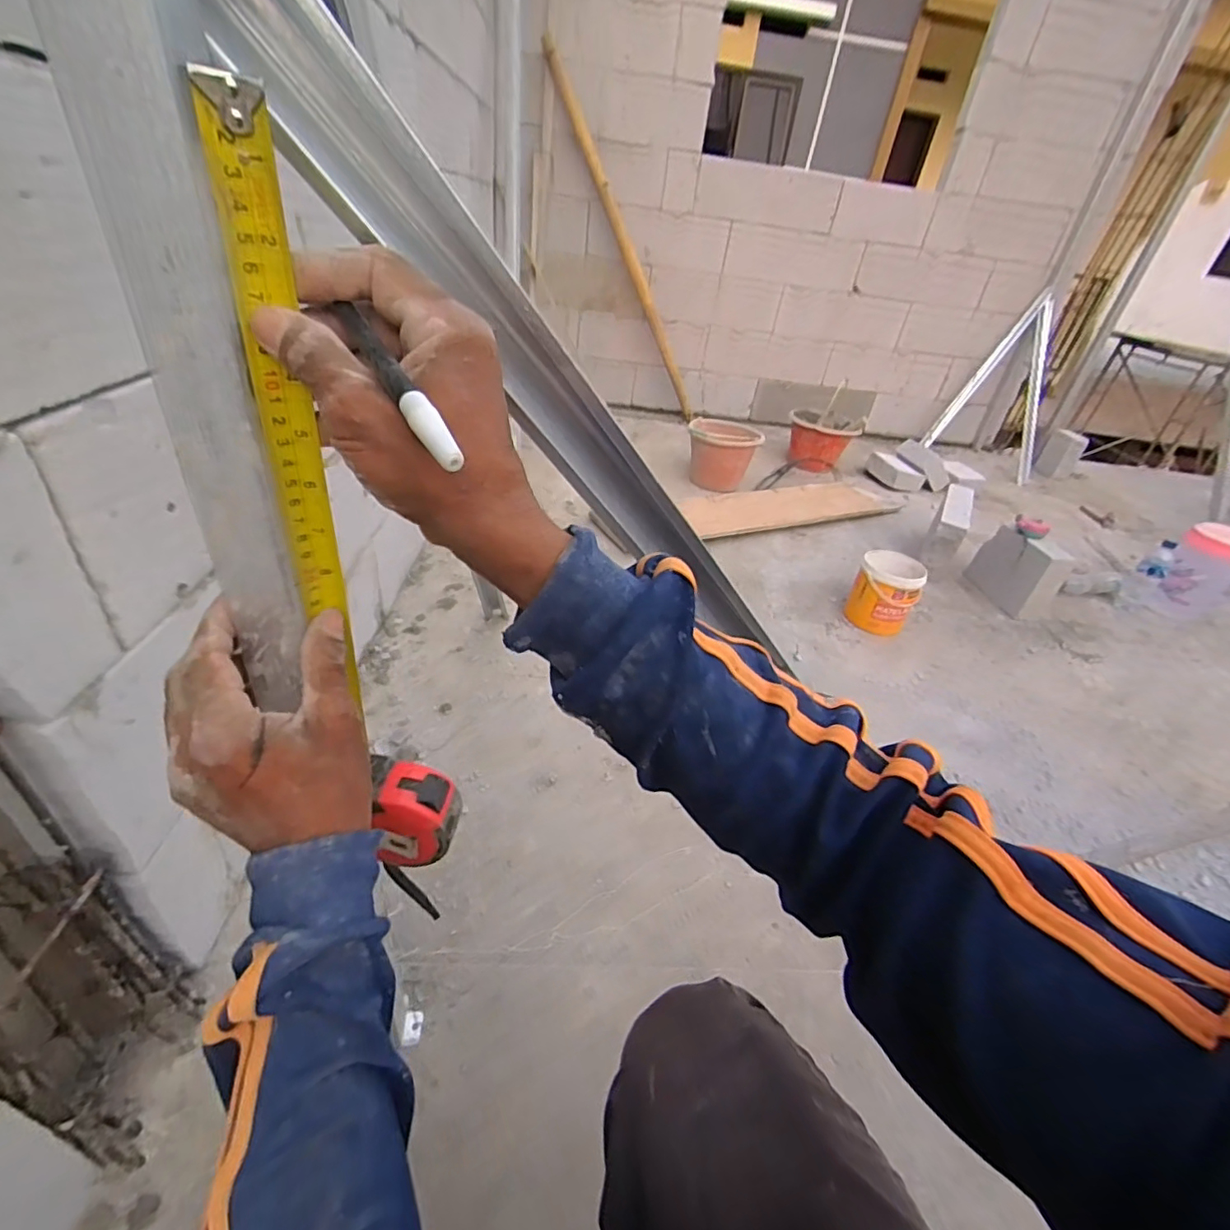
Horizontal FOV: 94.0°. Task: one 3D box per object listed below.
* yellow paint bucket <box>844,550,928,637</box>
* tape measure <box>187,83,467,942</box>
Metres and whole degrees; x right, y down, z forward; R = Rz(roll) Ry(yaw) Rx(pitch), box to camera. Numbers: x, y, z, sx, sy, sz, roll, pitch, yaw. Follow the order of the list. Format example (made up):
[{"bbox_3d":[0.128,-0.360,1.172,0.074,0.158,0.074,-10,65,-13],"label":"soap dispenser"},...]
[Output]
[{"bbox_3d":[0.703,-0.056,1.498,0.159,0.175,0.143,20,36,17],"label":"yellow paint bucket"},{"bbox_3d":[-0.145,0.010,0.323,0.060,0.468,0.047,14,35,22],"label":"tape measure"}]

